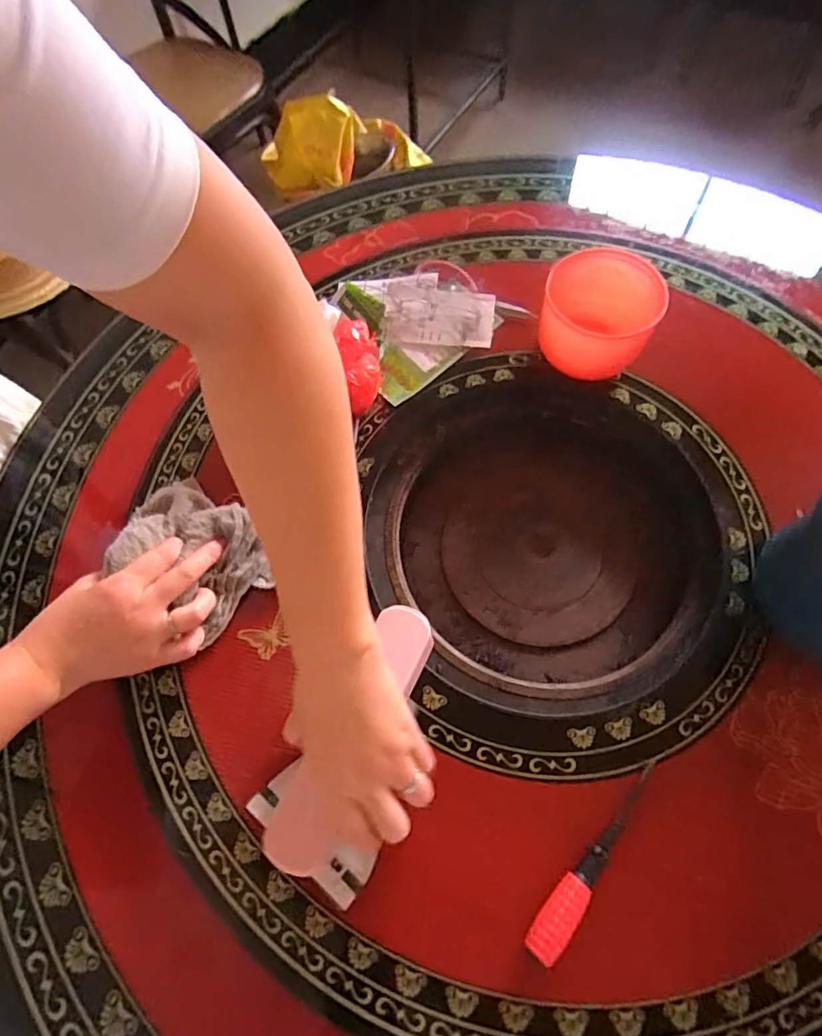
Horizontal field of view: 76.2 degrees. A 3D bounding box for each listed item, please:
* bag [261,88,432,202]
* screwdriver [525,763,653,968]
[{"bbox_3d":[-0.137,-0.896,1.242,0.380,0.188,0.142,-28,67,-28],"label":"bag"},{"bbox_3d":[0.130,0.240,0.375,0.024,0.030,0.150,38,73,17],"label":"screwdriver"}]

